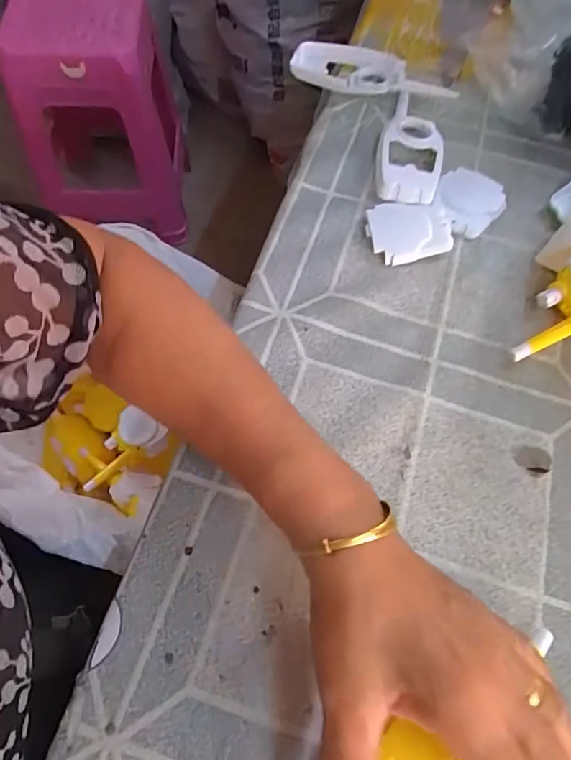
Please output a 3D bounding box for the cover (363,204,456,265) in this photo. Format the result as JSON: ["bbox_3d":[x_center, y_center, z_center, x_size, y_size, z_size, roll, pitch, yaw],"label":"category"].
[{"bbox_3d":[0.097,-0.119,0.384,0.063,0.011,0.055,-12,65,-8],"label":"cover"}]

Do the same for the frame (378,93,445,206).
[{"bbox_3d":[0.108,-0.200,0.414,0.053,0.012,0.119,14,65,4],"label":"frame"}]

